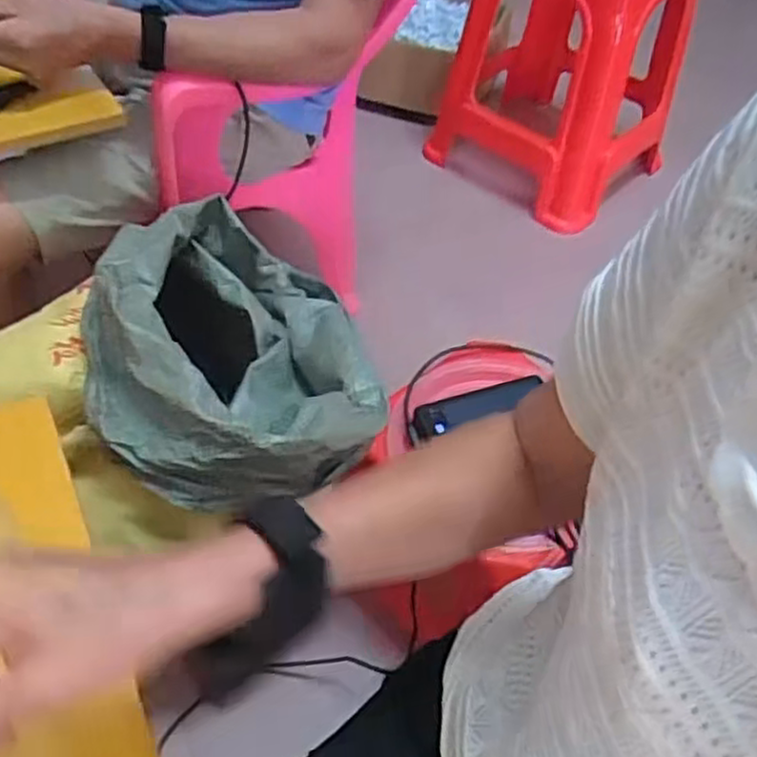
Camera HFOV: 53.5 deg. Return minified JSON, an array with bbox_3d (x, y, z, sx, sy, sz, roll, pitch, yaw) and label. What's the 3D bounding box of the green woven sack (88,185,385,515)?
[{"bbox_3d":[-0.142,-0.050,0.712,0.251,0.161,0.370,-11,52,-15],"label":"green woven sack"}]

